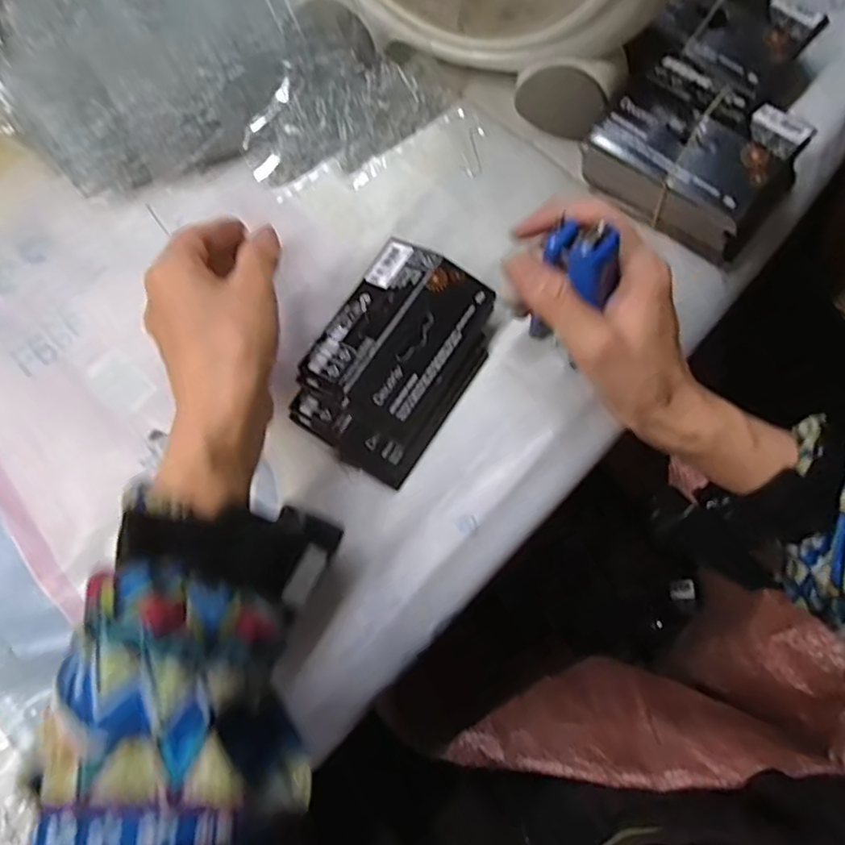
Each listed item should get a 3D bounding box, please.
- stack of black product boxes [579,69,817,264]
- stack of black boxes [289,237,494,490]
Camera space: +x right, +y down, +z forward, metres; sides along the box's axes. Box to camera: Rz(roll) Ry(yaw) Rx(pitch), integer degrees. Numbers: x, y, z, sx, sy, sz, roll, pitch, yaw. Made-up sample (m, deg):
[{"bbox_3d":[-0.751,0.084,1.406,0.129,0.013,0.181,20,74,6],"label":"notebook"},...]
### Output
[{"bbox_3d":[0.161,-0.160,0.376,0.113,0.055,0.079,34,81,8],"label":"stack of black product boxes"},{"bbox_3d":[-0.016,-0.038,0.368,0.087,0.027,0.125,32,81,7],"label":"stack of black boxes"}]

